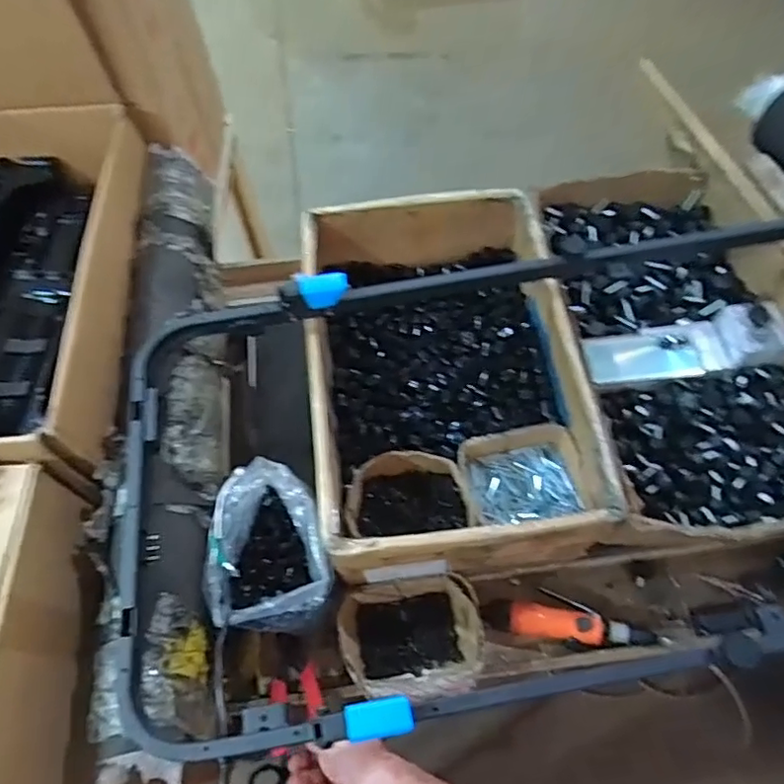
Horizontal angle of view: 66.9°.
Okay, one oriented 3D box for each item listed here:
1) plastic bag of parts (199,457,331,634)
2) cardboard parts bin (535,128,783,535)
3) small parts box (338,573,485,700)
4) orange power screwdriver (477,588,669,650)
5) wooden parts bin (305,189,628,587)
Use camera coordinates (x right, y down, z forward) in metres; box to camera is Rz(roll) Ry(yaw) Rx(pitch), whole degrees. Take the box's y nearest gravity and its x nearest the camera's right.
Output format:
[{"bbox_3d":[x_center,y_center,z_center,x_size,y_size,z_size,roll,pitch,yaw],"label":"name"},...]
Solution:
[{"bbox_3d":[-0.149,0.187,0.712,0.130,0.110,0.179,-15,62,-5],"label":"plastic bag of parts"},{"bbox_3d":[0.427,-0.095,0.893,0.342,0.120,0.634,-6,61,0],"label":"cardboard parts bin"},{"bbox_3d":[0.023,0.311,0.750,0.172,0.099,0.135,-6,61,-1],"label":"small parts box"},{"bbox_3d":[0.233,0.300,0.783,0.234,0.054,0.071,11,62,9],"label":"orange power screwdriver"},{"bbox_3d":[0.070,-0.027,0.850,0.344,0.178,0.540,-9,61,-2],"label":"wooden parts bin"}]

